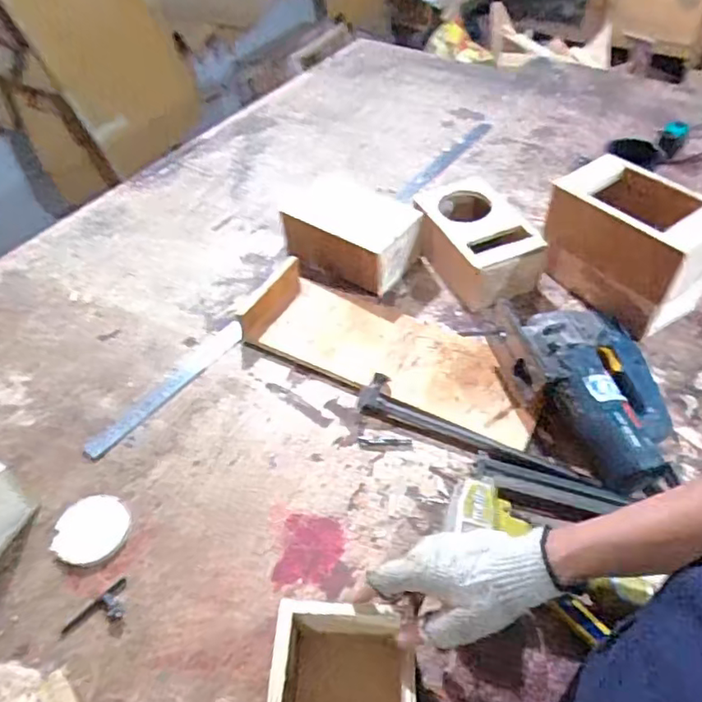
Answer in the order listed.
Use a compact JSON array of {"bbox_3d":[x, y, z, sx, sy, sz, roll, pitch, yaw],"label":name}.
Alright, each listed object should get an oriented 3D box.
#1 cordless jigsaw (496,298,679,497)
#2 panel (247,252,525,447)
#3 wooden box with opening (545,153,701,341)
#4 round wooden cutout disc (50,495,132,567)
[{"bbox_3d":[0.289,0.047,0.708,0.178,0.079,0.236,-4,48,0],"label":"cordless jigsaw"},{"bbox_3d":[0.049,-0.010,0.812,0.425,0.045,0.155,20,52,20],"label":"panel"},{"bbox_3d":[0.376,-0.136,0.799,0.137,0.175,0.194,-34,55,-24],"label":"wooden box with opening"},{"bbox_3d":[-0.289,0.198,0.657,0.073,0.004,0.080,7,48,-8],"label":"round wooden cutout disc"}]

